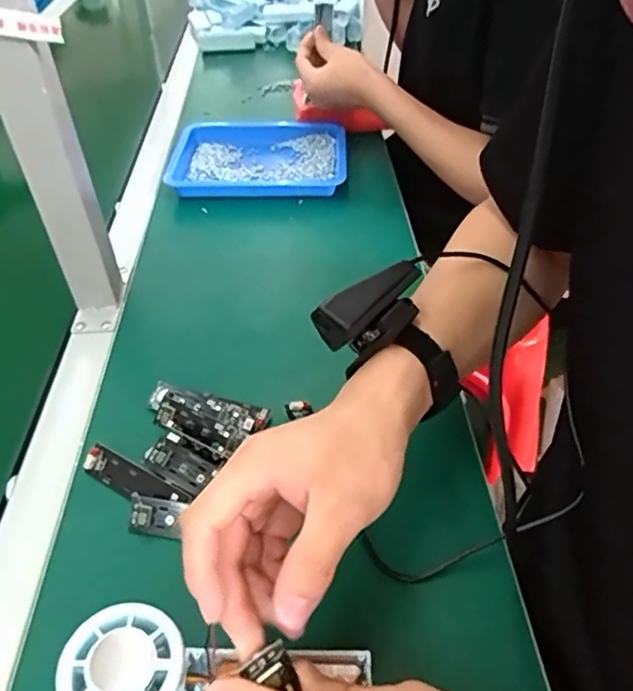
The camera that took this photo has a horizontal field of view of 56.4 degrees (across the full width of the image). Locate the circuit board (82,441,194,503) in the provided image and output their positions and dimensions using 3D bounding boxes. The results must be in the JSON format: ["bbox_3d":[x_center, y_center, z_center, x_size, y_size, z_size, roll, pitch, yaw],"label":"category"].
[{"bbox_3d":[-0.129,0.096,0.415,0.086,0.007,0.022,23,82,20],"label":"circuit board"}]

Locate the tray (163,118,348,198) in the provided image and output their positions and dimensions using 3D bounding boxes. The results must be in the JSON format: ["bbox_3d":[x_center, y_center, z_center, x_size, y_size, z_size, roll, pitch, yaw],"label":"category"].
[{"bbox_3d":[-0.074,-0.247,0.767,0.222,0.030,0.172,1,43,4],"label":"tray"}]

